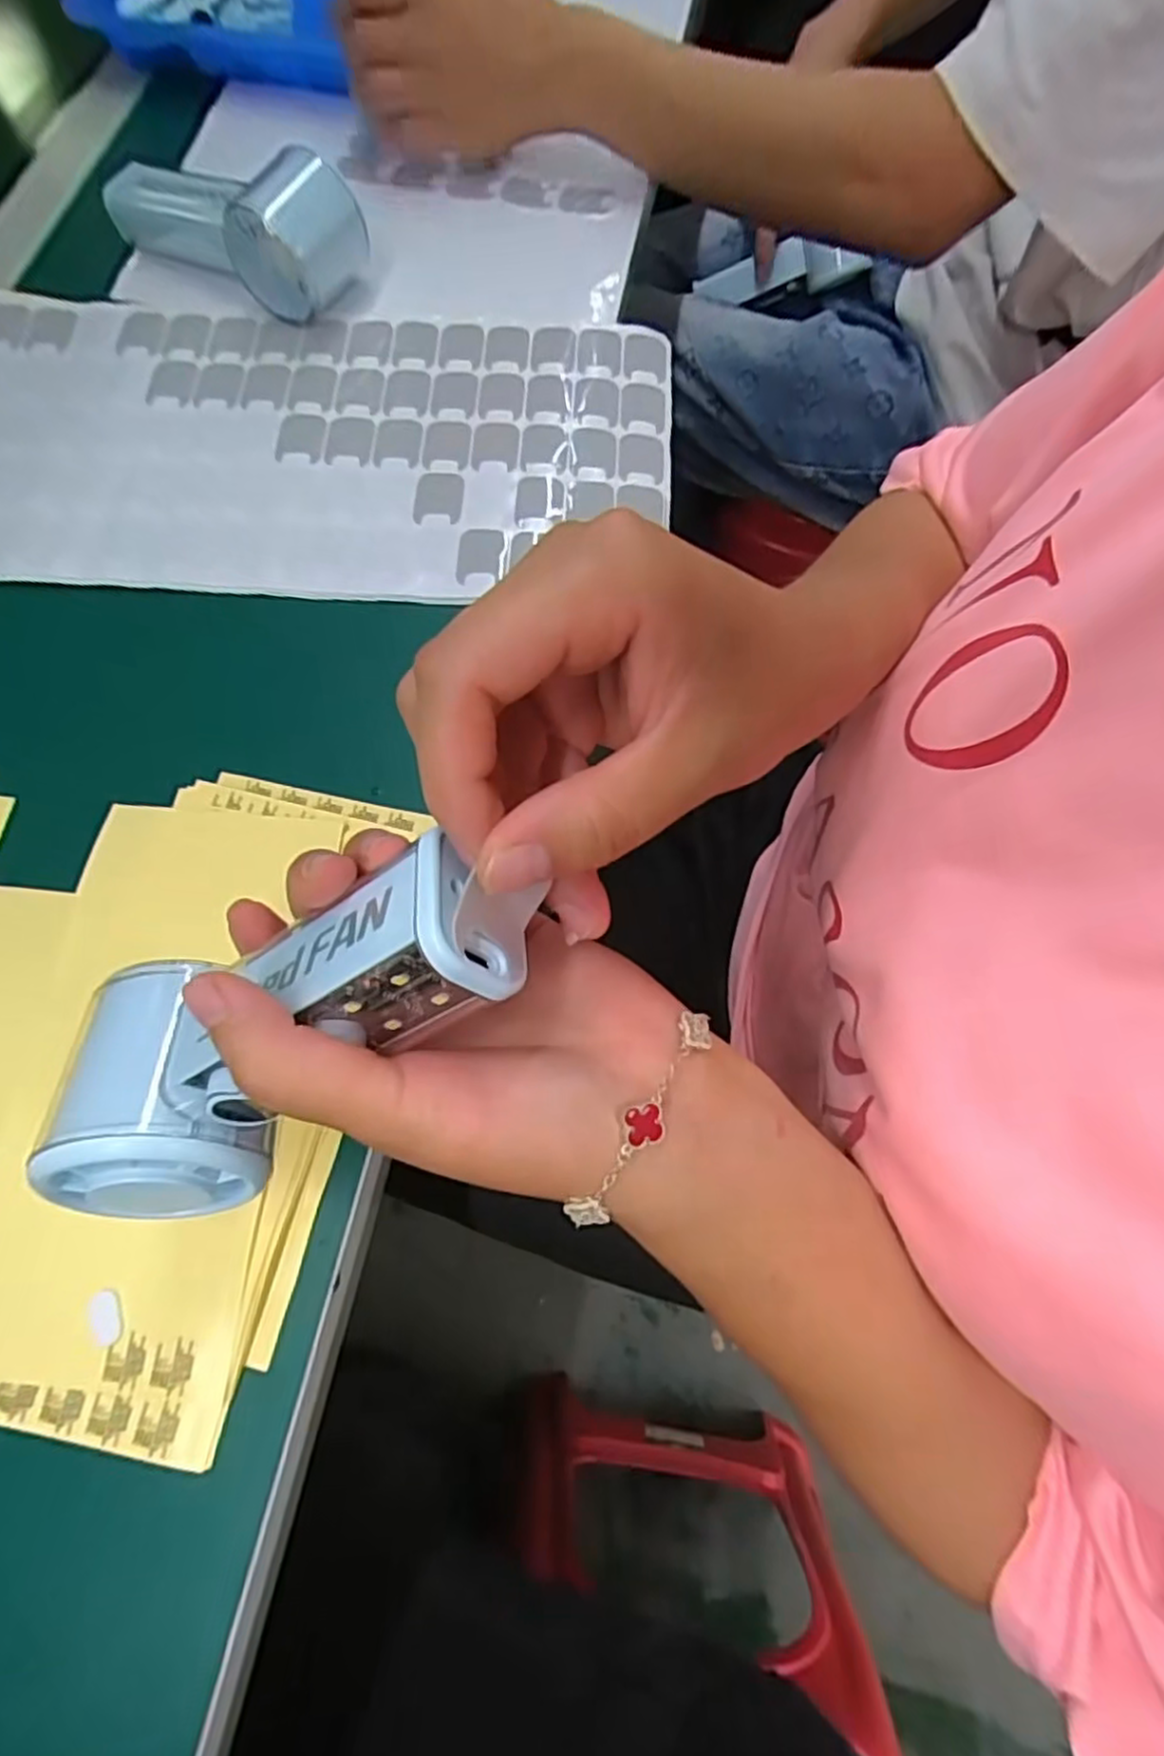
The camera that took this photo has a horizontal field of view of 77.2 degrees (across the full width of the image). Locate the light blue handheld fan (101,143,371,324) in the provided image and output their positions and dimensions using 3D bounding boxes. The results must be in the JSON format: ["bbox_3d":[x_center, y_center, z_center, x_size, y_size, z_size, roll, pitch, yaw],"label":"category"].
[{"bbox_3d":[-0.201,-0.385,0.413,0.144,0.059,0.065,32,74,9],"label":"light blue handheld fan"}]

